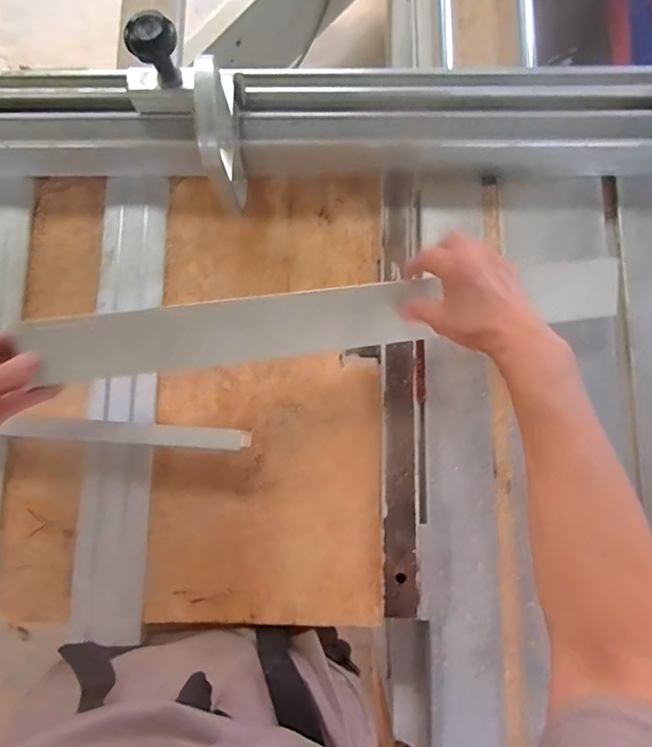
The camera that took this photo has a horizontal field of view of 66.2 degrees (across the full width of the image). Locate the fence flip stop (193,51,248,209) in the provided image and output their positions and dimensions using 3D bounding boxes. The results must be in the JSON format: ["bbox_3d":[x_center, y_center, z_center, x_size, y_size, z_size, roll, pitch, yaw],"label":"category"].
[{"bbox_3d":[-0.104,-0.238,0.510,0.019,0.168,0.114,0,82,0],"label":"fence flip stop"}]

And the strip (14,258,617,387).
[{"bbox_3d":[-0.086,-0.040,0.495,0.381,0.010,0.071,-7,120,-6],"label":"strip"}]

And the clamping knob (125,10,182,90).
[{"bbox_3d":[-0.161,-0.307,0.487,0.045,0.062,0.046,0,82,0],"label":"clamping knob"}]

